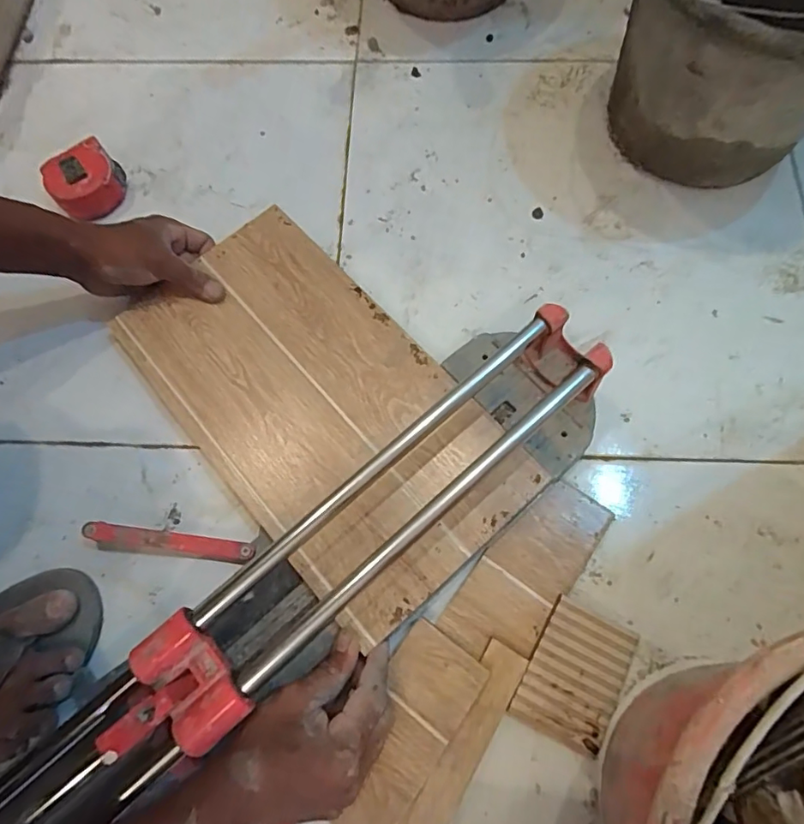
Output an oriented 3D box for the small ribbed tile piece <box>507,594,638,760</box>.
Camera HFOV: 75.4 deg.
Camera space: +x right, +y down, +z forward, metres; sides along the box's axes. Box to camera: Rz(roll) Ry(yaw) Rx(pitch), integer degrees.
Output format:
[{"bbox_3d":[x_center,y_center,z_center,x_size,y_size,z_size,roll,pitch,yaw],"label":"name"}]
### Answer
[{"bbox_3d":[0.138,0.210,0.417,0.072,0.015,0.099,28,75,10],"label":"small ribbed tile piece"}]

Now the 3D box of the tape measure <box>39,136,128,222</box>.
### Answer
[{"bbox_3d":[-0.344,-0.251,0.572,0.076,0.041,0.074,-40,75,-11],"label":"tape measure"}]

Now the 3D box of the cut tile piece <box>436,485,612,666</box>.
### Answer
[{"bbox_3d":[0.108,0.135,0.443,0.072,0.015,0.164,38,77,13],"label":"cut tile piece"}]

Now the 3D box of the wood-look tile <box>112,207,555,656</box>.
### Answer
[{"bbox_3d":[-0.078,-0.011,0.477,0.209,0.013,0.388,-40,75,-11],"label":"wood-look tile"}]

